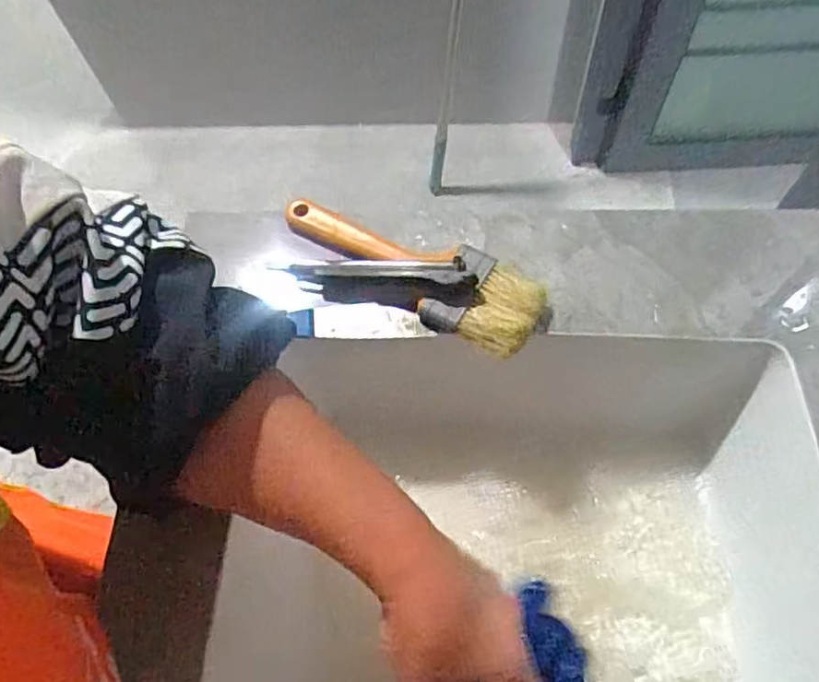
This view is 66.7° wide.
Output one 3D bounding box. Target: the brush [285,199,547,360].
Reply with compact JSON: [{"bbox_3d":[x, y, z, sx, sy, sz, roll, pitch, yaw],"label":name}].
[{"bbox_3d":[-0.002,-0.050,0.403,0.182,0.022,0.058,27,69,14],"label":"brush"}]

